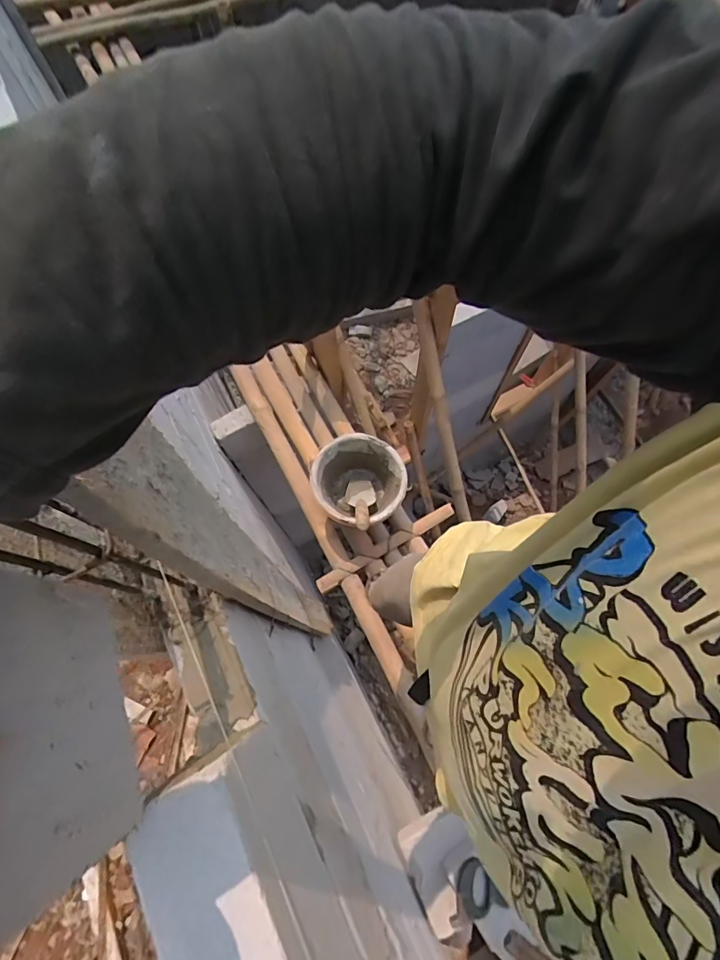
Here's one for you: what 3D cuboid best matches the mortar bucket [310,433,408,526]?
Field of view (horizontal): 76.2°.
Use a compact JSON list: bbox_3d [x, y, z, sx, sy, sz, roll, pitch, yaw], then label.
[{"bbox_3d":[-0.005,0.020,1.324,0.235,0.196,0.242,0,71,0],"label":"mortar bucket"}]

